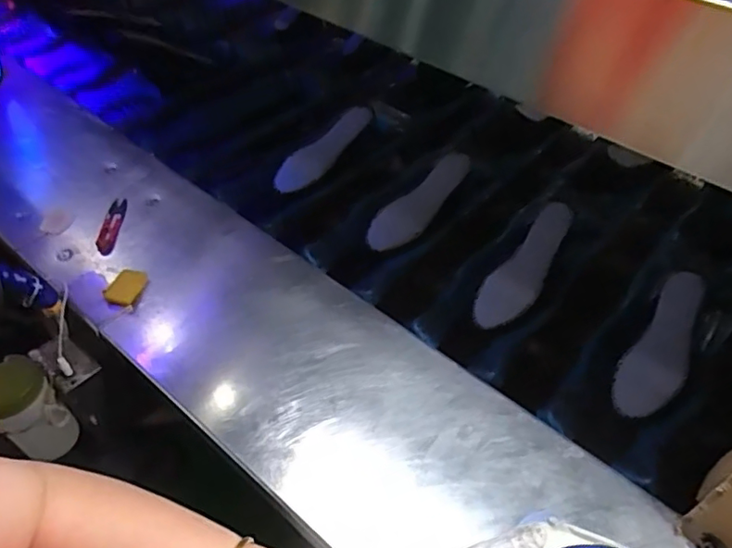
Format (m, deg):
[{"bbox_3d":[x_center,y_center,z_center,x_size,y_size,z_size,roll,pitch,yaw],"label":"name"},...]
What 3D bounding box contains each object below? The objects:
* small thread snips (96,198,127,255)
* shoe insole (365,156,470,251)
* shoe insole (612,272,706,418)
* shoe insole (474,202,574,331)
[{"bbox_3d":[-0.345,-0.064,0.755,0.024,0.010,0.103,2,46,-5],"label":"small thread snips"},{"bbox_3d":[0.083,-0.107,0.823,0.195,0.024,0.054,-43,61,-10],"label":"shoe insole"},{"bbox_3d":[0.357,0.086,0.668,0.064,0.011,0.194,26,71,33],"label":"shoe insole"},{"bbox_3d":[0.212,-0.011,0.738,0.060,0.012,0.197,32,78,23],"label":"shoe insole"}]

